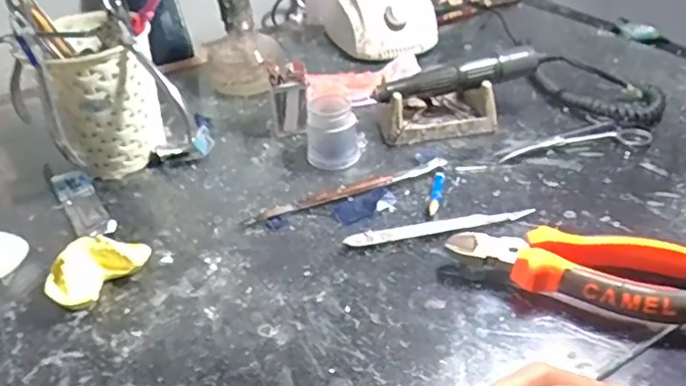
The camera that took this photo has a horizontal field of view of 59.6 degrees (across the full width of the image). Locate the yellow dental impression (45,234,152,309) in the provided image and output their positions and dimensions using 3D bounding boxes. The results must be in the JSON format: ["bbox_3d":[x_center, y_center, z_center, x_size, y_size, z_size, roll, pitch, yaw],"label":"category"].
[{"bbox_3d":[-0.163,0.049,0.396,0.034,0.027,0.063,22,43,29],"label":"yellow dental impression"}]

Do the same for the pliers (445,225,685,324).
[{"bbox_3d":[0.144,0.048,0.373,0.148,0.027,0.054,10,38,16],"label":"pliers"}]

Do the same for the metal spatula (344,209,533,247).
[{"bbox_3d":[0.071,0.024,0.430,0.137,0.007,0.013,-6,37,-5],"label":"metal spatula"}]

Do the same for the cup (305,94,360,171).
[{"bbox_3d":[-0.008,-0.051,0.501,0.041,0.051,0.041,-2,36,1],"label":"cup"}]

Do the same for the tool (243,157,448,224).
[{"bbox_3d":[0.006,-0.002,0.470,0.163,0.011,0.012,-15,38,-17],"label":"tool"}]

